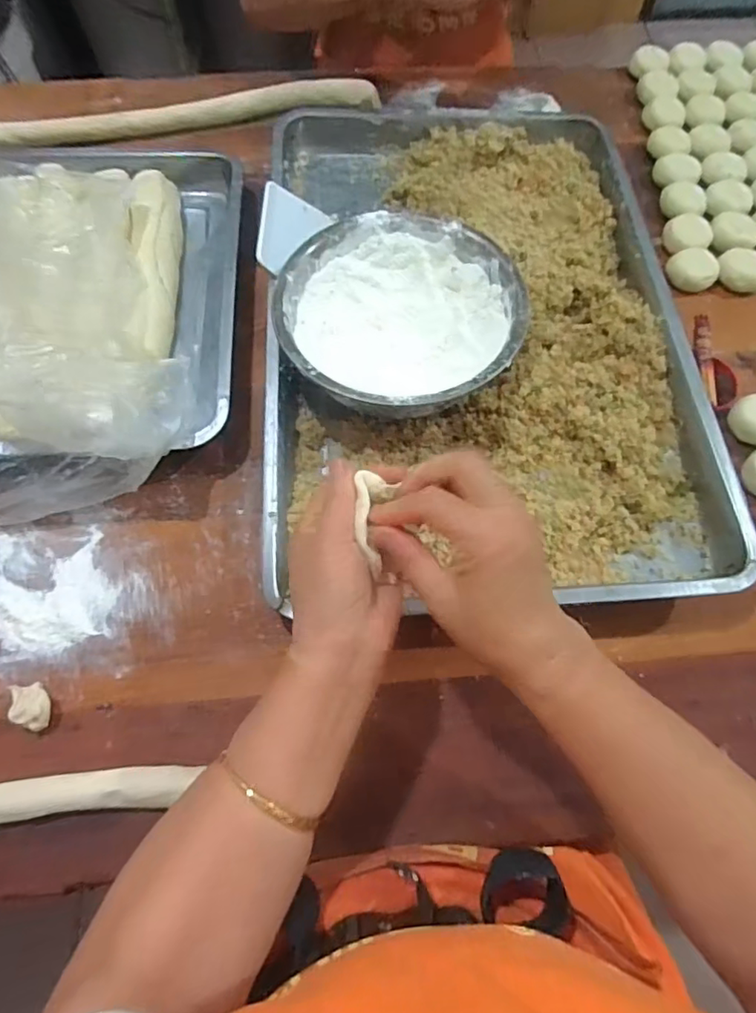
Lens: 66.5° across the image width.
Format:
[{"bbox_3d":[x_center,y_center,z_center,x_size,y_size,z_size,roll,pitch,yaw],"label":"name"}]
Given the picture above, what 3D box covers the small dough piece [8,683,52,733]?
[{"bbox_3d":[-0.272,0.156,0.448,0.034,0.024,0.033,-1,66,1],"label":"small dough piece"}]

